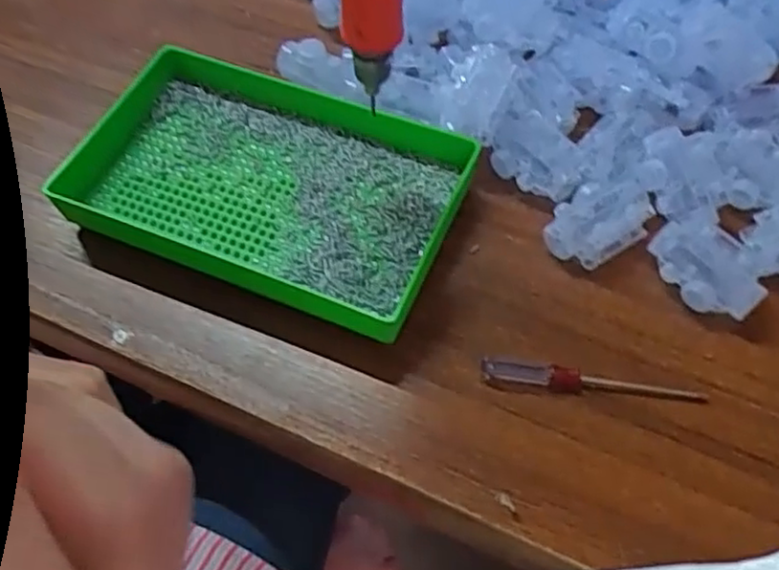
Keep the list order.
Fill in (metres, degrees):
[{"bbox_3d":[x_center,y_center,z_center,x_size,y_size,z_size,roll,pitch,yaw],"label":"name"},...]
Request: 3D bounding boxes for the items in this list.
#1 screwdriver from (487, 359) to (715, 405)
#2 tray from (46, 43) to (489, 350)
[{"bbox_3d":[0.118,0.056,0.412,0.128,0.010,0.014,5,62,6],"label":"screwdriver"},{"bbox_3d":[-0.088,-0.068,0.482,0.259,0.040,0.154,18,64,12],"label":"tray"}]

